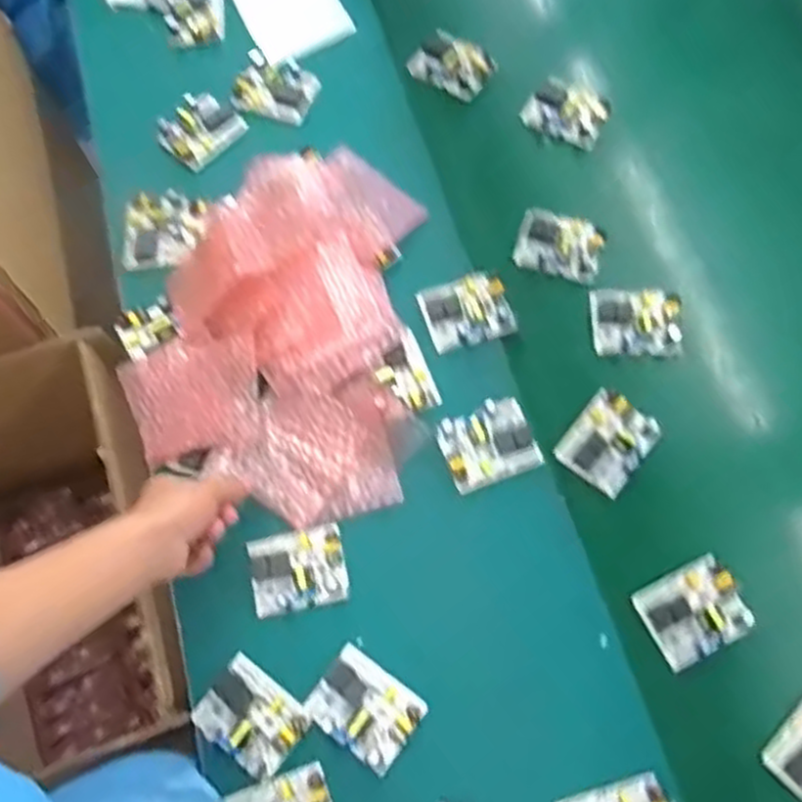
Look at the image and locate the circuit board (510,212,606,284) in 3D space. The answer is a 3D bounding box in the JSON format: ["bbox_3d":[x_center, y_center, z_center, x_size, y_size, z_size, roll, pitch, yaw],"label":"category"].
[{"bbox_3d":[0.161,-0.158,0.793,0.086,0.026,0.059,23,70,12],"label":"circuit board"}]

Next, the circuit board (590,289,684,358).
[{"bbox_3d":[0.227,-0.078,0.752,0.082,0.022,0.067,1,67,3],"label":"circuit board"}]

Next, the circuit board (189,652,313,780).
[{"bbox_3d":[-0.121,0.252,0.622,0.083,0.024,0.063,35,73,15],"label":"circuit board"}]

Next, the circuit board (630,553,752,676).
[{"bbox_3d":[0.245,0.175,0.651,0.080,0.018,0.068,-26,69,-8],"label":"circuit board"}]

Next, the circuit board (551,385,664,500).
[{"bbox_3d":[0.189,0.037,0.711,0.069,0.022,0.078,38,74,16],"label":"circuit board"}]

